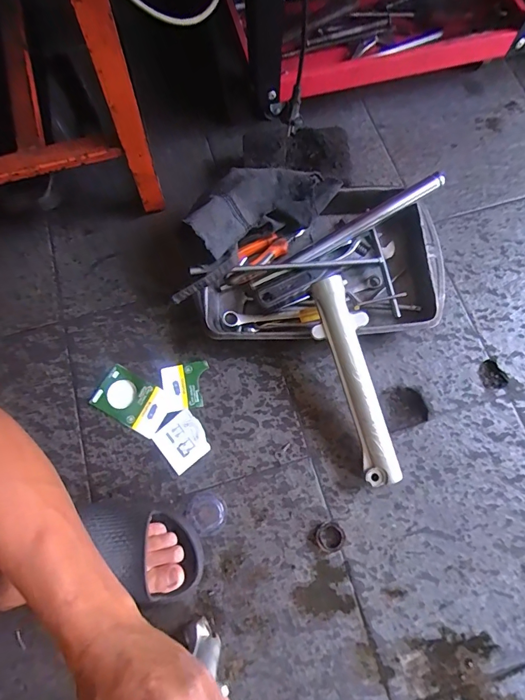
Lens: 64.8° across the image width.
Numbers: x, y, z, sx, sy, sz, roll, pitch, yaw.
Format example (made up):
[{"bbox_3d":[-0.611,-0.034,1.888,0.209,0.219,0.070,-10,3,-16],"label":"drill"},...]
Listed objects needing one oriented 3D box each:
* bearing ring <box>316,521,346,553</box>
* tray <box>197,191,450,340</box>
[{"bbox_3d":[0.088,0.240,0.531,0.037,0.009,0.035,0,71,1],"label":"bearing ring"},{"bbox_3d":[0.088,-0.128,0.633,0.364,0.062,0.236,-6,71,-1],"label":"tray"}]

